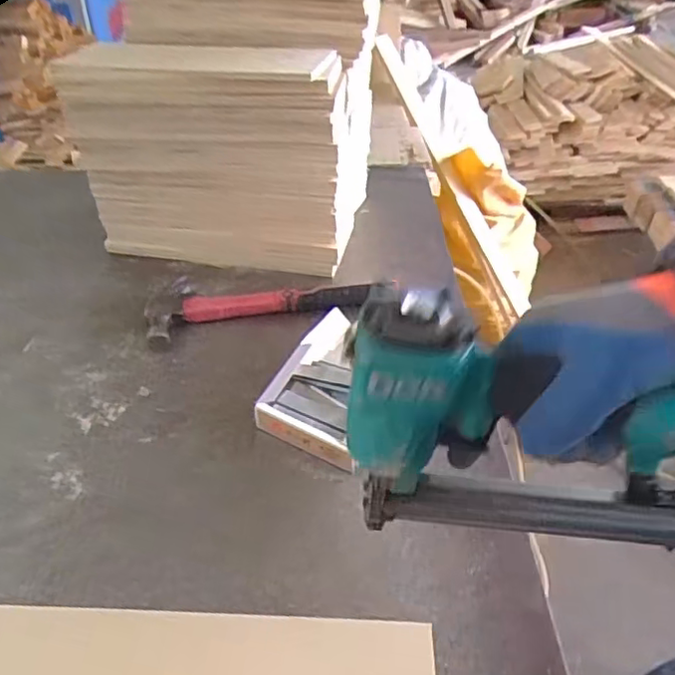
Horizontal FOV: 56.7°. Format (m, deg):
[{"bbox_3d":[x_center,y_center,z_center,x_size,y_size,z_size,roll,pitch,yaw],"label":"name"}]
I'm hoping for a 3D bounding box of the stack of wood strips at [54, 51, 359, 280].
[{"bbox_3d":[-0.155,-0.271,0.901,0.372,0.276,0.197,6,40,5],"label":"stack of wood strips"}]

